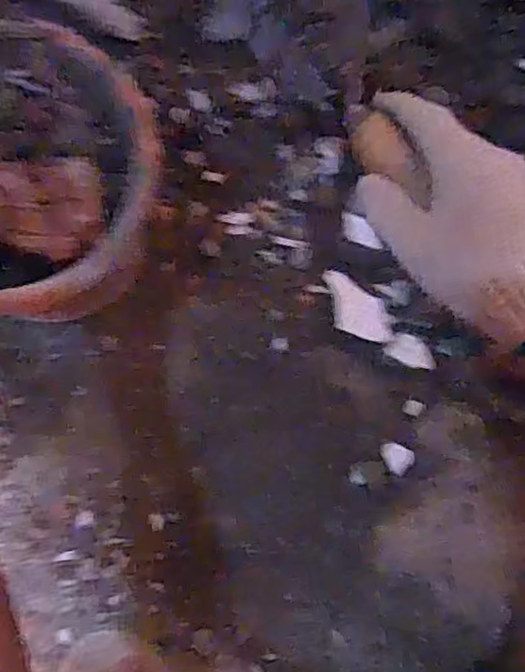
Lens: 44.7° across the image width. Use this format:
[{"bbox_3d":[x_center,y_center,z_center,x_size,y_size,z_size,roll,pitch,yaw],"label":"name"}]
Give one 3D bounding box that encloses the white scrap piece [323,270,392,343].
[{"bbox_3d":[0.083,-0.024,0.576,0.079,0.014,0.039,37,88,9],"label":"white scrap piece"}]

